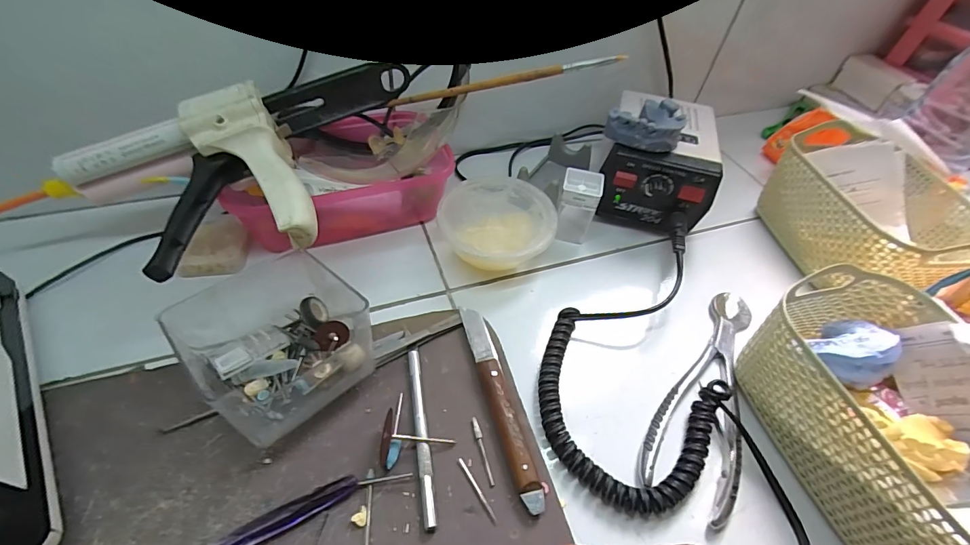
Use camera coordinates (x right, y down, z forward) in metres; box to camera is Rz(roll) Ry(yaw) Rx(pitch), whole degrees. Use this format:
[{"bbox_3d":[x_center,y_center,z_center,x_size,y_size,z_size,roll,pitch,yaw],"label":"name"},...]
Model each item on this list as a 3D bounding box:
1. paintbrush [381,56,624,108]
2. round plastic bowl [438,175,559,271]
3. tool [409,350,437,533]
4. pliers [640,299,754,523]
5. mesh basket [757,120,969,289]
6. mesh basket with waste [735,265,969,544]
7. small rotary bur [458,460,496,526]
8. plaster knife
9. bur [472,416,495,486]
[{"bbox_3d":[0.013,-0.144,0.321,0.176,0.006,0.007,-1,46,23],"label":"paintbrush"},{"bbox_3d":[0.010,-0.043,0.387,0.096,0.040,0.100,3,50,-4],"label":"round plastic bowl"},{"bbox_3d":[-0.042,0.104,0.280,0.008,0.007,0.116,-6,51,-11],"label":"tool"},{"bbox_3d":[0.169,0.082,0.317,0.059,0.010,0.191,27,53,16],"label":"pliers"},{"bbox_3d":[0.357,-0.058,0.400,0.126,0.089,0.175,-4,51,-9],"label":"mesh basket"},{"bbox_3d":[0.254,0.089,0.266,0.118,0.091,0.167,-9,52,-13],"label":"mesh basket with waste"},{"bbox_3d":[-0.004,0.133,0.261,0.004,0.004,0.042,-24,57,-24],"label":"small rotary bur"},{"bbox_3d":[0.010,0.086,0.295,0.018,0.014,0.147,-10,52,-14],"label":"plaster knife"},{"bbox_3d":[-0.001,0.115,0.276,0.005,0.004,0.044,-10,52,-14],"label":"bur"}]

